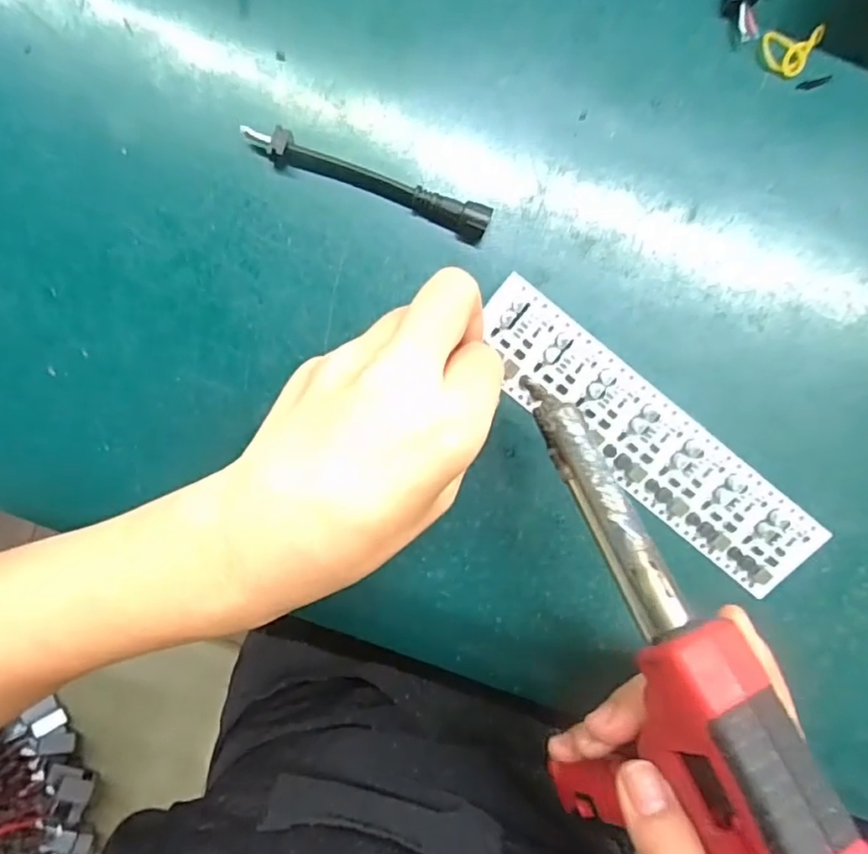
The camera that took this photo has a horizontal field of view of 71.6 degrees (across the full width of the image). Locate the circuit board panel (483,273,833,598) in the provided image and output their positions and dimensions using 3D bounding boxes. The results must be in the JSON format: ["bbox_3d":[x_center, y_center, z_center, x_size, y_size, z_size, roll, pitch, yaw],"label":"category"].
[{"bbox_3d":[0.090,0.006,0.257,0.172,0.006,0.040,39,104,-2],"label":"circuit board panel"}]

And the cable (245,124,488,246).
[{"bbox_3d":[-0.028,-0.104,0.254,0.106,0.011,0.013,21,92,-1],"label":"cable"}]

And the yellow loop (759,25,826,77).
[{"bbox_3d":[0.151,-0.158,0.253,0.024,0.006,0.018,-1,92,0],"label":"yellow loop"}]

